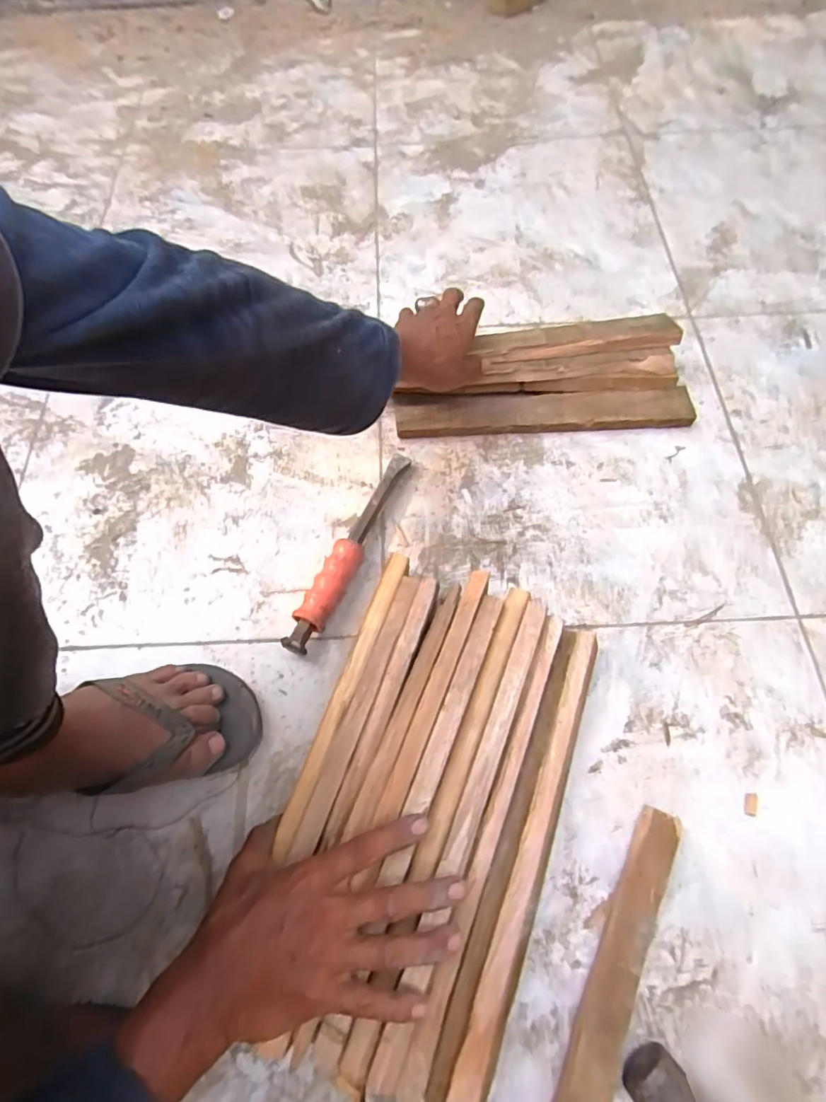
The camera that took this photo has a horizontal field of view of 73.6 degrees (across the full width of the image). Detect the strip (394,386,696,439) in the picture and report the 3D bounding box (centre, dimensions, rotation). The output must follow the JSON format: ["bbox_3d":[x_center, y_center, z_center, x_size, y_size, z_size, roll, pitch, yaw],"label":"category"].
[{"bbox_3d":[0.147,-0.157,0.630,0.327,0.025,0.052,-1,64,1],"label":"strip"}]

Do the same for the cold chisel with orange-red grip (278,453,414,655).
[{"bbox_3d":[-0.061,-0.004,0.550,0.027,0.035,0.231,21,67,11],"label":"cold chisel with orange-red grip"}]

